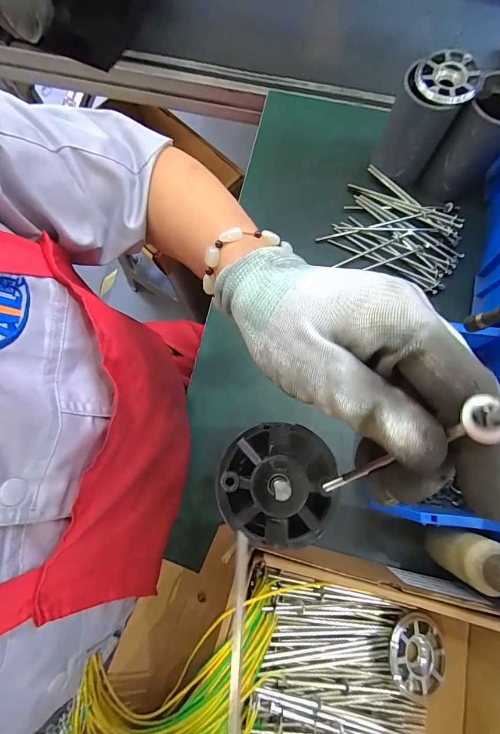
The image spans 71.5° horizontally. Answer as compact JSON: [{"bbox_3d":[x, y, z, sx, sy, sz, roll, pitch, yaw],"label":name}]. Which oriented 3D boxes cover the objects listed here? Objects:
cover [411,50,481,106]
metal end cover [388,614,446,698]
[{"bbox_3d":[0.229,-0.329,0.399,0.062,0.020,0.065,-27,79,-5],"label":"cover"},{"bbox_3d":[0.173,0.295,0.352,0.066,0.022,0.061,-40,80,-8],"label":"metal end cover"}]

